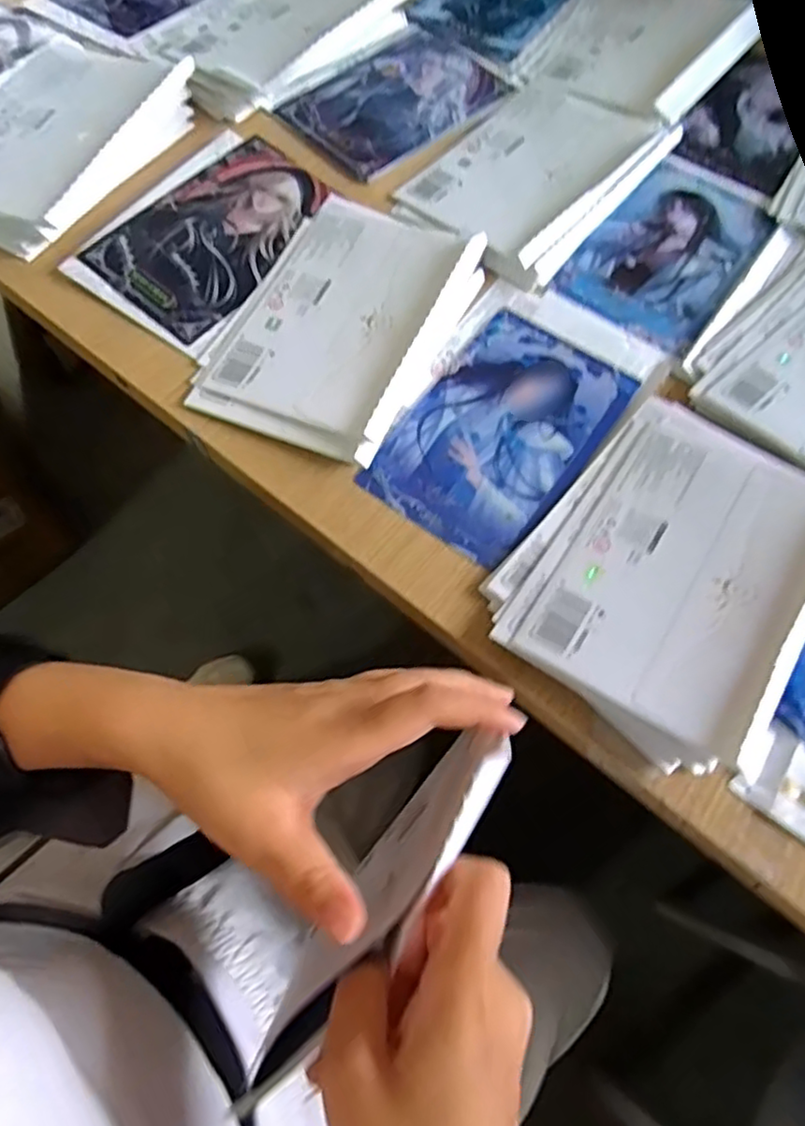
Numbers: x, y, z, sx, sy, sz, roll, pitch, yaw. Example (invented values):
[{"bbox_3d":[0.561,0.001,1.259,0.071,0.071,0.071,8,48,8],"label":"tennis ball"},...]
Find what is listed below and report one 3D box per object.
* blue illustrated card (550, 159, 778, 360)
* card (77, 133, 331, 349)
[{"bbox_3d":[0.197,-0.227,0.491,0.104,0.007,0.172,35,70,12],"label":"blue illustrated card"},{"bbox_3d":[-0.128,-0.234,0.475,0.105,0.004,0.165,38,70,13],"label":"card"}]

